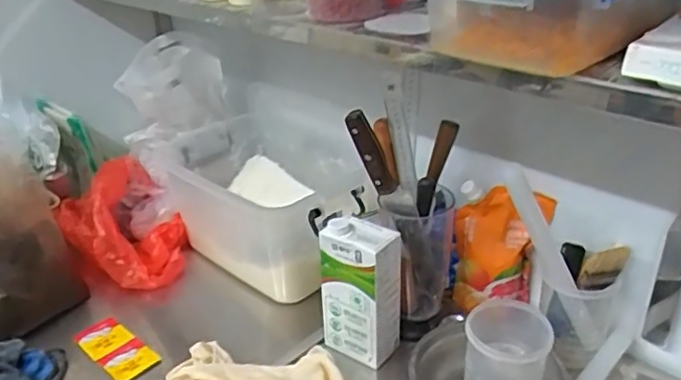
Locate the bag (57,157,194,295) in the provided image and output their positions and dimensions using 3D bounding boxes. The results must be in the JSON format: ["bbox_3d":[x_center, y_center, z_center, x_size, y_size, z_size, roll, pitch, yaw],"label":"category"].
[{"bbox_3d":[-0.383,0.059,1.081,0.190,0.130,0.244,-18,33,-26],"label":"bag"}]

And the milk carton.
[{"bbox_3d":[0.027,0.138,0.840,0.104,0.193,0.064,16,34,29],"label":"milk carton"}]

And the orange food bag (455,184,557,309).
[{"bbox_3d":[0.230,0.088,0.890,0.127,0.192,0.037,7,31,17],"label":"orange food bag"}]

